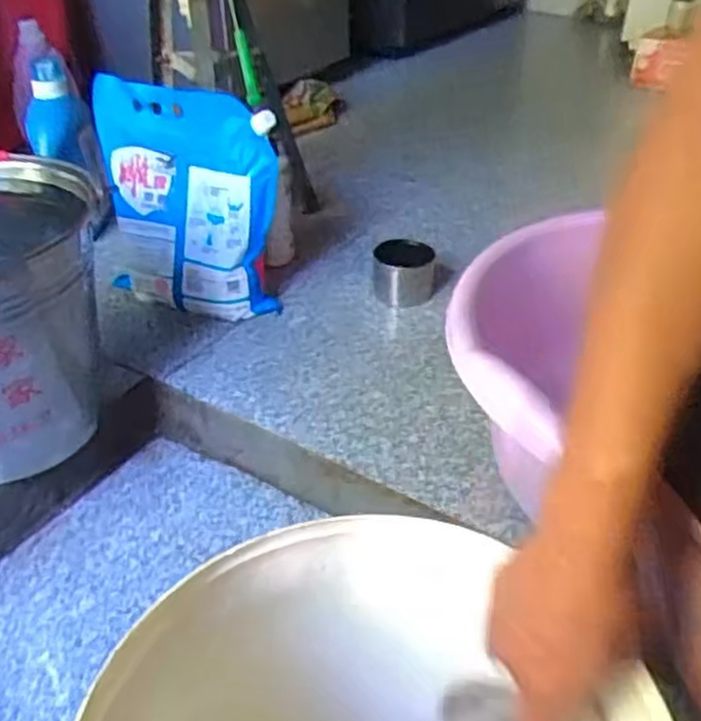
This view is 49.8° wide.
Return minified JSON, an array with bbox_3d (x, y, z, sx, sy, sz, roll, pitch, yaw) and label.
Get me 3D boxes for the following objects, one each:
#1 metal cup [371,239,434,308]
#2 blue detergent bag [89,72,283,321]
[{"bbox_3d":[0.082,-0.138,1.163,0.092,0.077,0.093,0,35,0],"label":"metal cup"},{"bbox_3d":[-0.233,-0.216,1.068,0.263,0.329,0.063,12,37,16],"label":"blue detergent bag"}]

